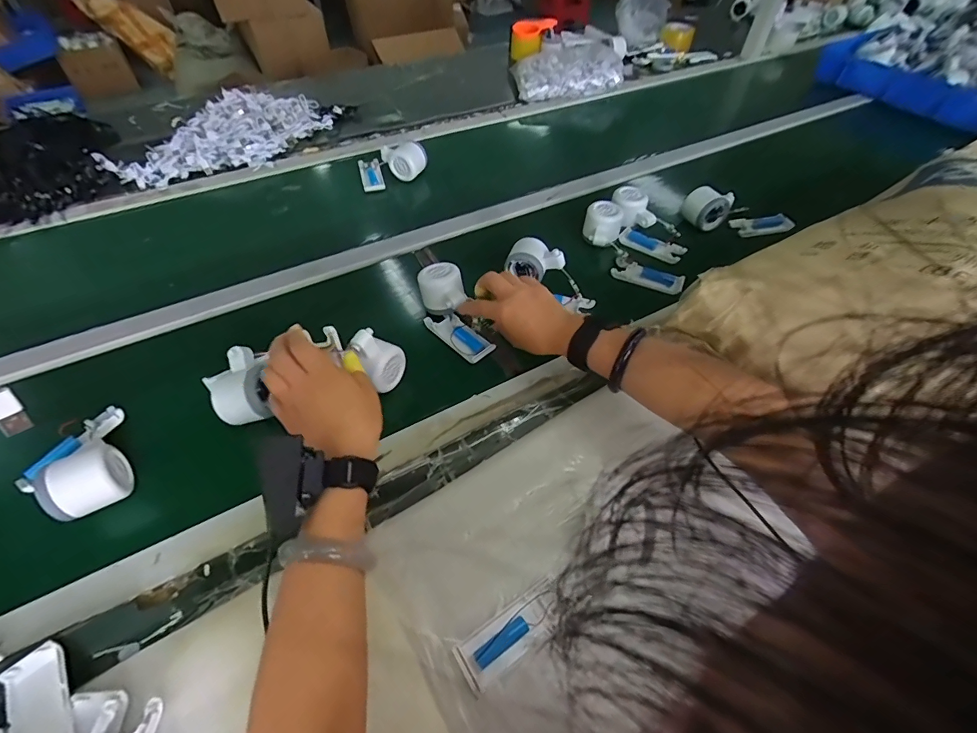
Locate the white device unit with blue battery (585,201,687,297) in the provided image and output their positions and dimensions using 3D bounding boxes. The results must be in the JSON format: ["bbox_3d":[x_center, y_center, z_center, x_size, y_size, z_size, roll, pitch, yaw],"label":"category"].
[{"bbox_3d":[0.222,-0.183,0.674,0.087,0.056,0.193,-28,58,-20],"label":"white device unit with blue battery"}]

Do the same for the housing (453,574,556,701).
[{"bbox_3d":[0.021,0.222,0.365,0.100,0.016,0.038,-29,58,-21],"label":"housing"}]

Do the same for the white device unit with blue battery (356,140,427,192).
[{"bbox_3d":[-0.183,-0.391,0.823,0.128,0.051,0.086,-14,54,-11],"label":"white device unit with blue battery"}]

